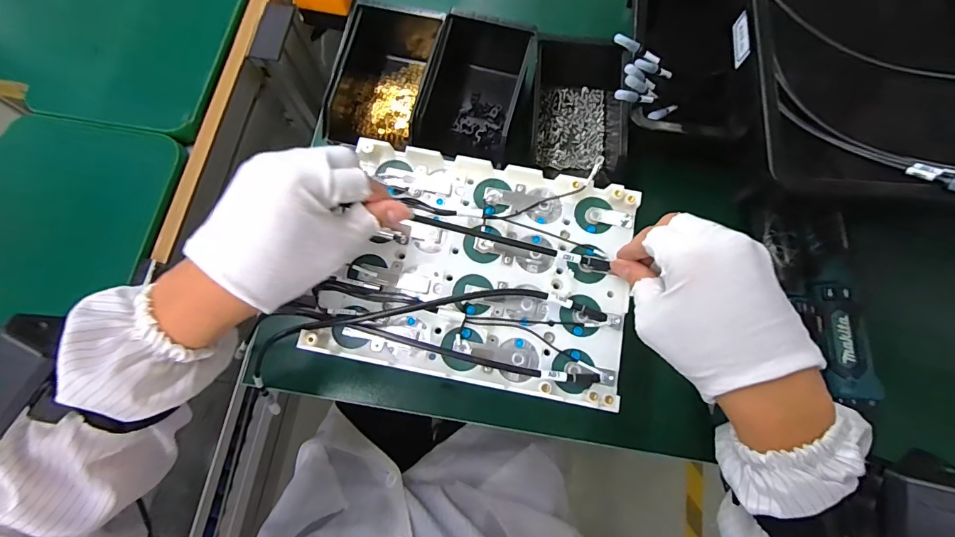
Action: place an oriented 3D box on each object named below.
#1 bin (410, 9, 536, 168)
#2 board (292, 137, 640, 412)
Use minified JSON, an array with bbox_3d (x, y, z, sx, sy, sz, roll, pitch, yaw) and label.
[{"bbox_3d":[0.002,-0.207,0.505,0.107,0.076,0.186,14,75,4],"label":"bin"},{"bbox_3d":[0.004,-0.001,0.331,0.226,0.019,0.172,11,75,3],"label":"board"}]

